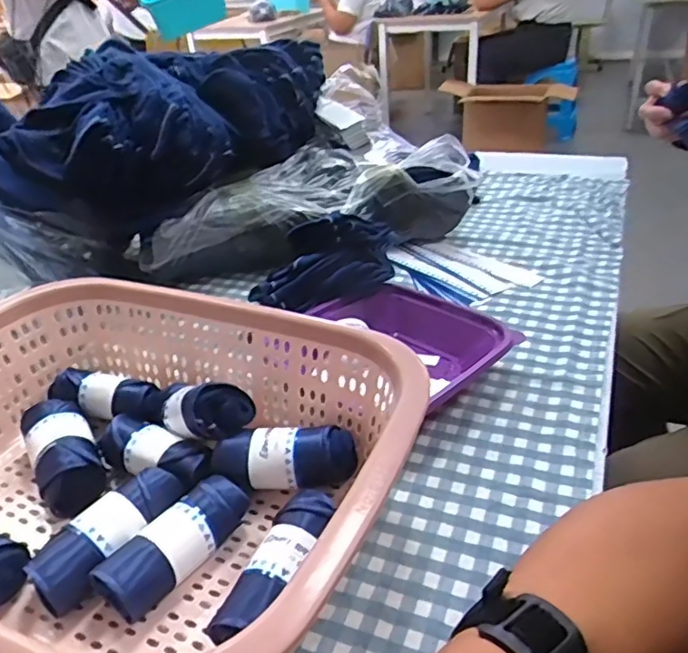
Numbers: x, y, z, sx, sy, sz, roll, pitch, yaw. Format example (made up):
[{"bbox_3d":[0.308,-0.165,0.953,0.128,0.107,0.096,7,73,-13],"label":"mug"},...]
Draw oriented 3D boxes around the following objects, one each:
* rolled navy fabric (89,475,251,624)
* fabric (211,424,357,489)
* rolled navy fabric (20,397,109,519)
[{"bbox_3d":[-0.106,0.139,0.377,0.037,0.041,0.100,19,39,31],"label":"rolled navy fabric"},{"bbox_3d":[-0.042,0.092,0.425,0.100,0.034,0.039,-4,33,1],"label":"fabric"},{"bbox_3d":[-0.215,0.094,0.455,0.045,0.037,0.106,-22,37,-26],"label":"rolled navy fabric"}]

